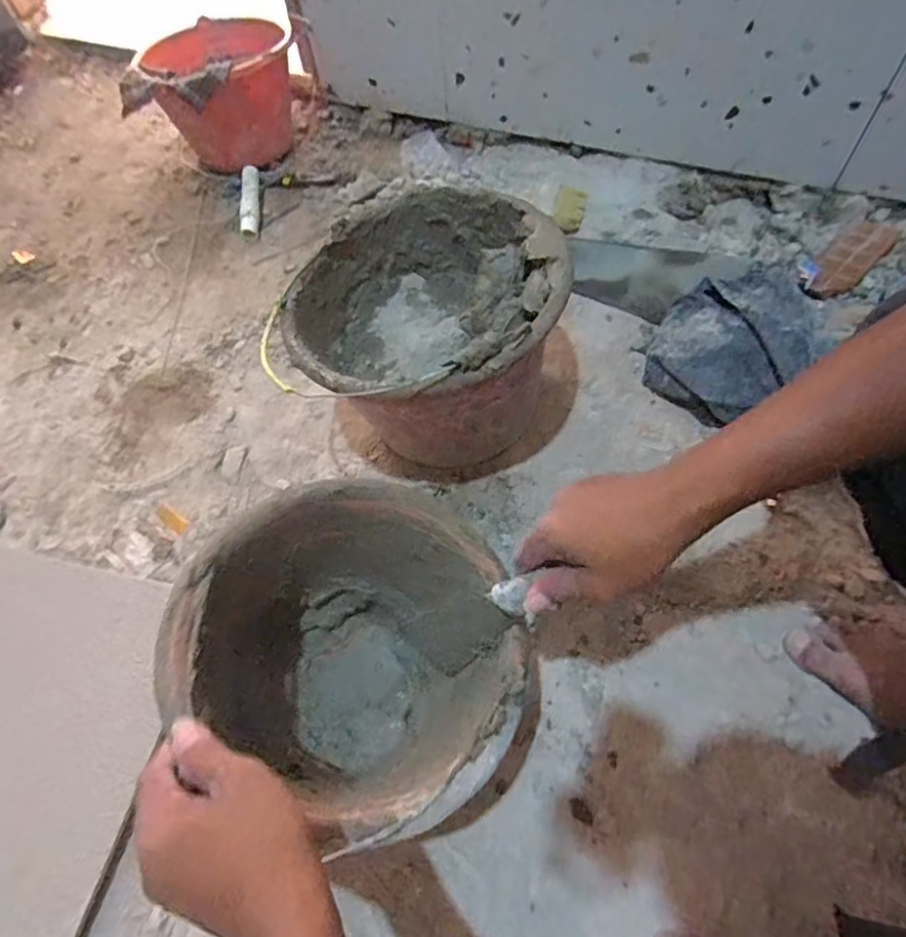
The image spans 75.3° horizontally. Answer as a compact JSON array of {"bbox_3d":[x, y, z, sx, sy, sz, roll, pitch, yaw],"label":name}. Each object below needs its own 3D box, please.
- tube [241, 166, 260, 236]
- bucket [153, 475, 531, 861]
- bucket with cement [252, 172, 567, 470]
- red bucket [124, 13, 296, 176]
[{"bbox_3d":[-0.327,-0.431,0.948,0.033,0.035,0.140,-10,60,-1],"label":"tube"},{"bbox_3d":[-0.093,0.161,0.471,0.247,0.176,0.247,-2,54,-24],"label":"bucket"},{"bbox_3d":[-0.023,-0.142,0.628,0.259,0.188,0.270,-2,60,3],"label":"bucket with cement"},{"bbox_3d":[-0.382,-0.610,0.971,0.235,0.167,0.227,-6,60,1],"label":"red bucket"}]

